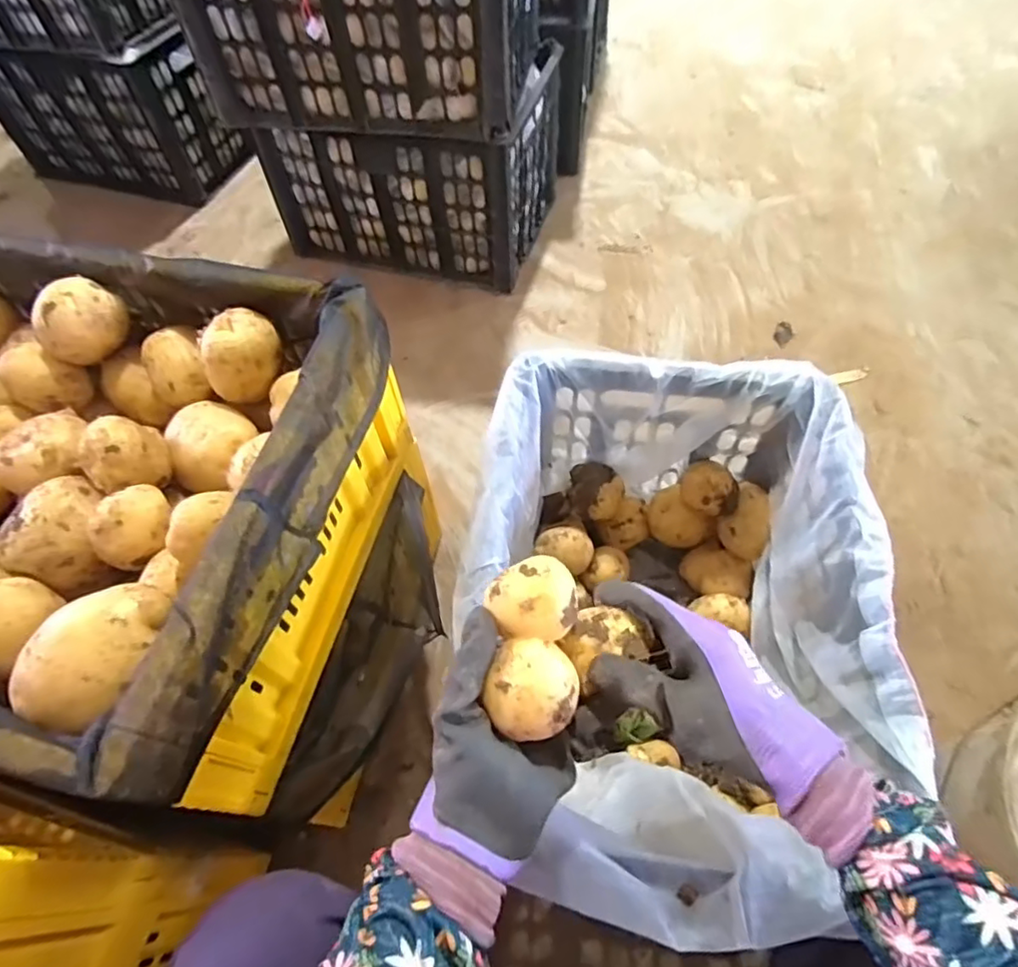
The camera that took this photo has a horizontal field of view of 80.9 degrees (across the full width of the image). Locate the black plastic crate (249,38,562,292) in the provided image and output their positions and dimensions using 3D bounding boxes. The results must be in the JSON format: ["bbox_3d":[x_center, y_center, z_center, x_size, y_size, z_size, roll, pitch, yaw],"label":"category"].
[{"bbox_3d":[-0.168,-0.591,1.110,0.445,0.270,0.307,12,62,9],"label":"black plastic crate"}]

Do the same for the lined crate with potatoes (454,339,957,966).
[{"bbox_3d":[0.147,0.139,0.616,0.356,0.287,0.487,6,61,6],"label":"lined crate with potatoes"}]

